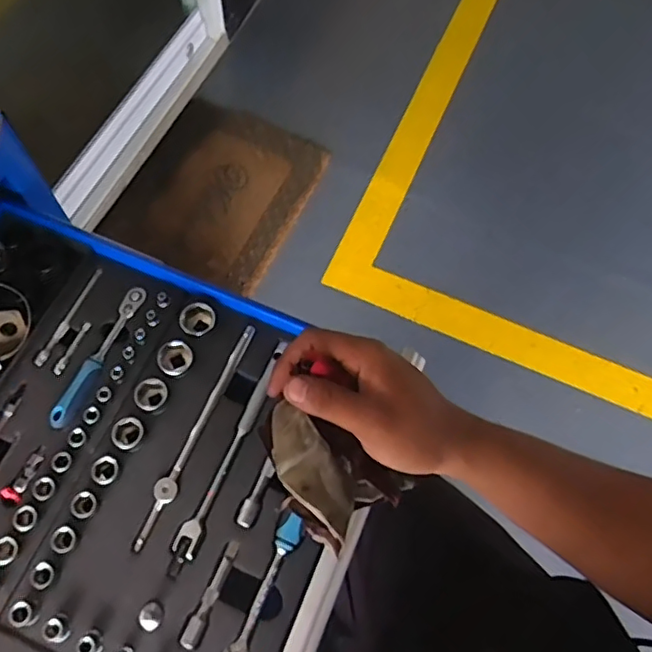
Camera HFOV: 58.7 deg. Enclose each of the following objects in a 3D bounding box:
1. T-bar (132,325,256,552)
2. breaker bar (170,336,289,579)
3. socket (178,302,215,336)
[{"bbox_3d":[-0.104,0.085,0.473,0.015,0.018,0.193,22,68,6],"label":"T-bar"},{"bbox_3d":[-0.075,0.099,0.466,0.018,0.010,0.199,22,68,6],"label":"breaker bar"},{"bbox_3d":[-0.110,-0.004,0.502,0.030,0.029,0.026,-30,72,-14],"label":"socket"}]

